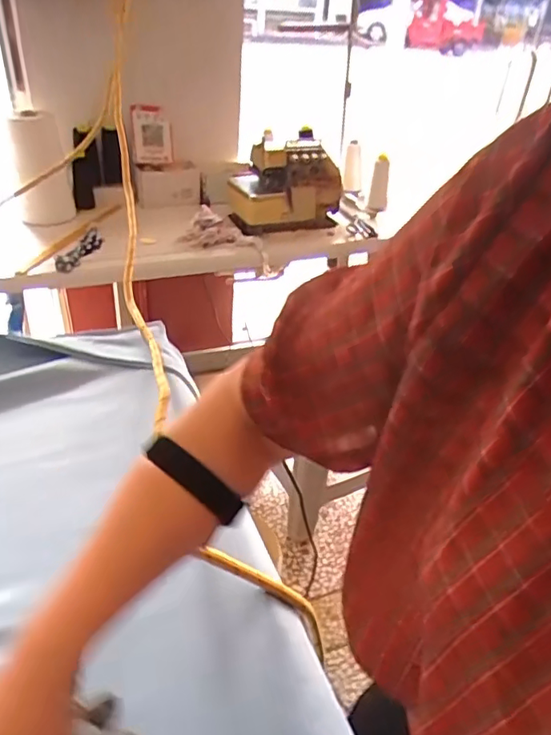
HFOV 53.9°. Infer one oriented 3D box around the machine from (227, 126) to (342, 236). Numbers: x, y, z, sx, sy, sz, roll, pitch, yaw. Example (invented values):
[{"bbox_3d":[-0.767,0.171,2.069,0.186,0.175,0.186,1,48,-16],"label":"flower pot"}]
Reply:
[{"bbox_3d":[0.010,-0.580,1.705,0.365,0.227,0.247,-21,42,-31],"label":"machine"}]

